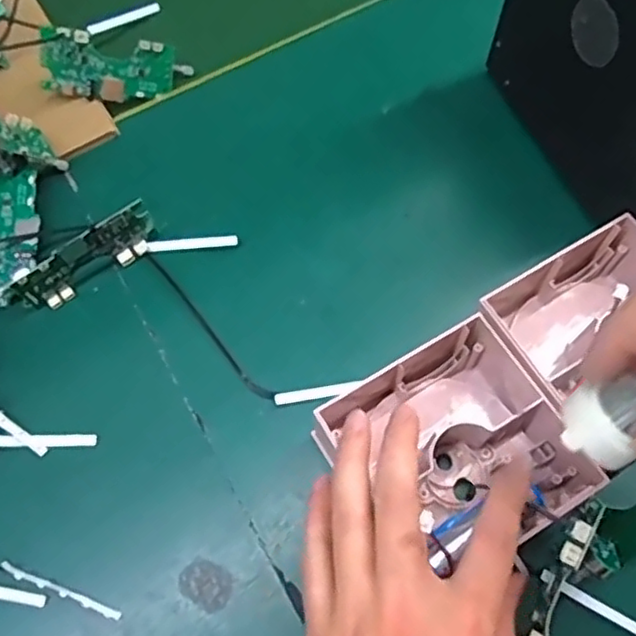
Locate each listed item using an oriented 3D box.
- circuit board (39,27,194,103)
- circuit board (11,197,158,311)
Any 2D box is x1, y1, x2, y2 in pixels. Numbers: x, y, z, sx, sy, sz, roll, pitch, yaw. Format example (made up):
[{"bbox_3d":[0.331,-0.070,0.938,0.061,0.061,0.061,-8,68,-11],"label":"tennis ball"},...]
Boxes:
[{"bbox_3d":[-0.136,-0.170,0.445,0.095,0.041,0.010,0,24,-23],"label":"circuit board"},{"bbox_3d":[-0.132,-0.035,0.377,0.084,0.040,0.010,-36,69,-13],"label":"circuit board"}]

